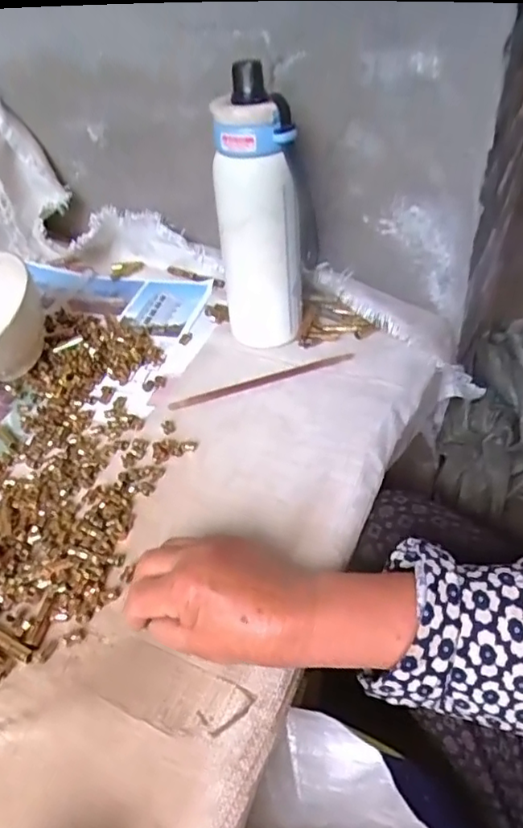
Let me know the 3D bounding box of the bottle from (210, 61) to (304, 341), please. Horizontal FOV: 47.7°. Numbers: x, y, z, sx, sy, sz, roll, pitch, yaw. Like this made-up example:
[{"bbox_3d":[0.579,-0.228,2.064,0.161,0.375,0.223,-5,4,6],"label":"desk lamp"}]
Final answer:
[{"bbox_3d":[-0.001,-0.165,0.536,0.060,0.238,0.062,-25,48,-19],"label":"bottle"}]

